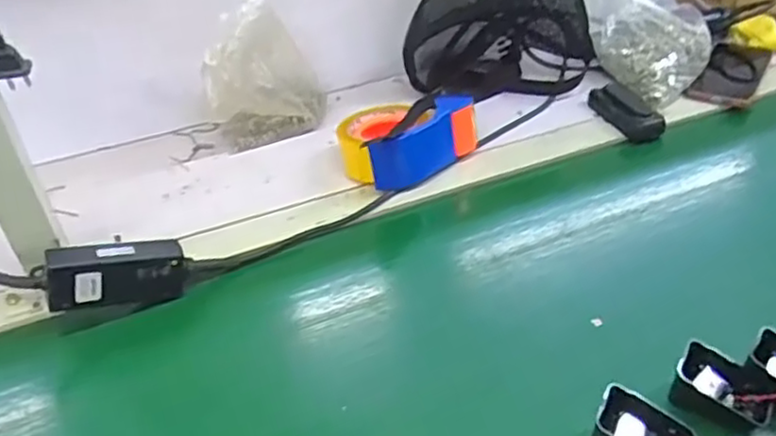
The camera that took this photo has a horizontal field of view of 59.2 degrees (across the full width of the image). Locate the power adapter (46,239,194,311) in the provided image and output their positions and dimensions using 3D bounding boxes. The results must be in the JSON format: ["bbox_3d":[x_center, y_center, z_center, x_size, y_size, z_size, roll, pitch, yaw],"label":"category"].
[{"bbox_3d":[-0.241,0.051,0.616,0.118,0.053,0.028,-4,35,-29],"label":"power adapter"}]

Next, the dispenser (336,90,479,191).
[{"bbox_3d":[0.015,-0.094,0.781,0.143,0.068,0.108,-26,43,-25],"label":"dispenser"}]

